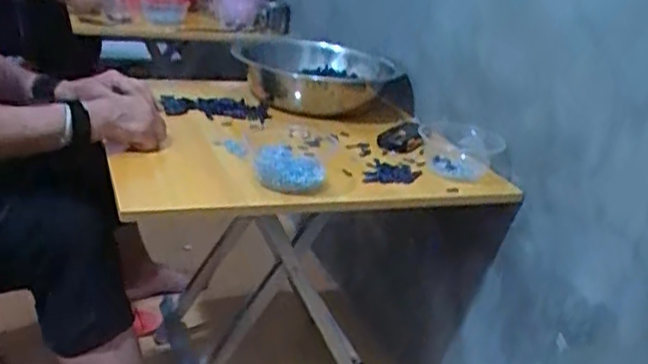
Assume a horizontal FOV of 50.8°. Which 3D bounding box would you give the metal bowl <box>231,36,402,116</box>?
[{"bbox_3d":[-0.010,-0.211,1.353,0.264,0.112,0.253,-6,26,-30],"label":"metal bowl"}]

